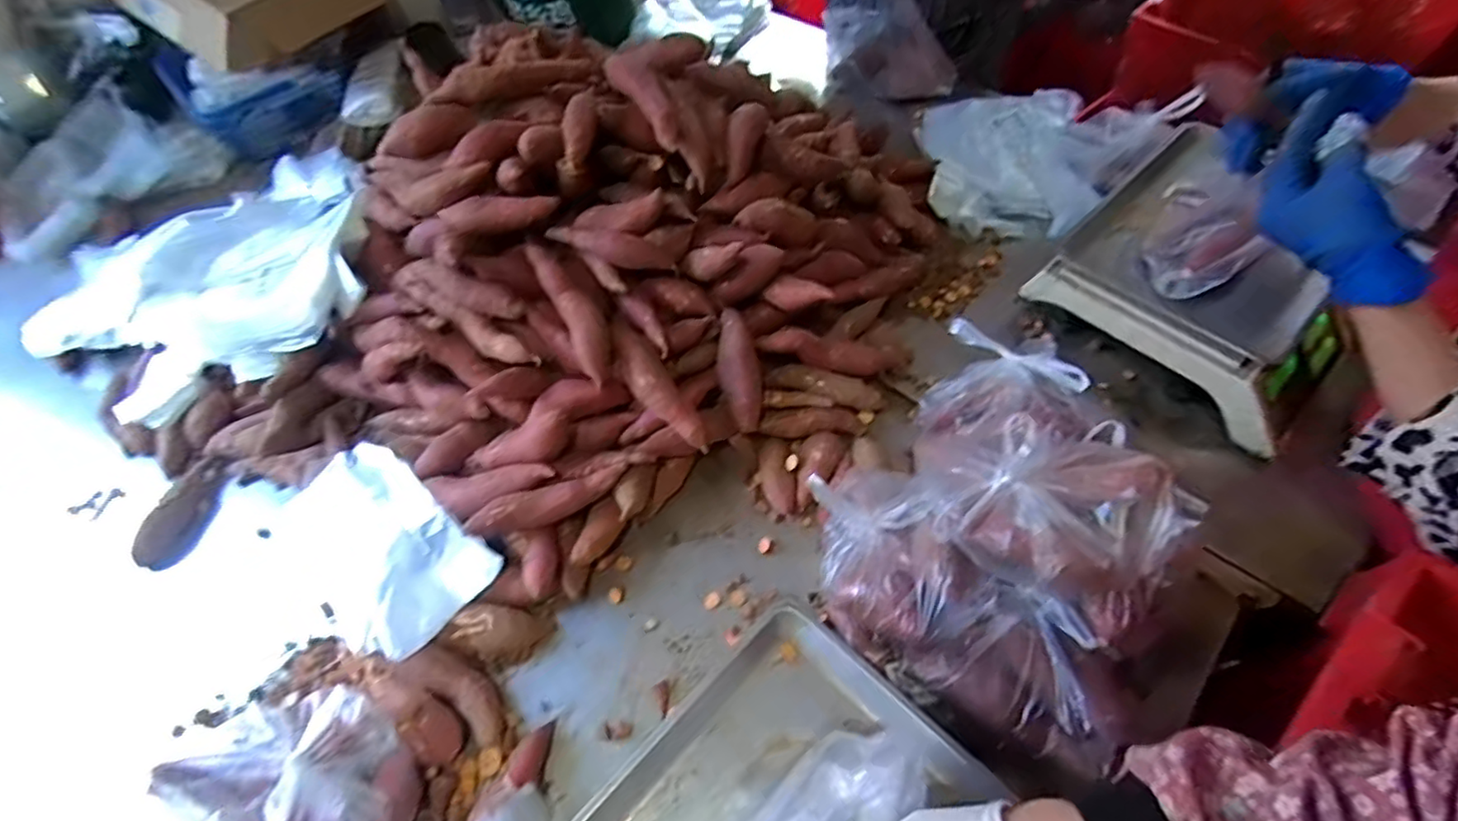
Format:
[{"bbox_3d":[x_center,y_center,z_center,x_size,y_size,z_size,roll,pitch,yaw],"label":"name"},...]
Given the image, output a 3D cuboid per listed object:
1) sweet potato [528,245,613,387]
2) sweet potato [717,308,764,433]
[{"bbox_3d":[-0.168,-0.114,0.688,0.045,0.039,0.189,-27,73,-14],"label":"sweet potato"},{"bbox_3d":[0.011,-0.045,0.700,0.047,0.041,0.136,-9,84,-3],"label":"sweet potato"}]

